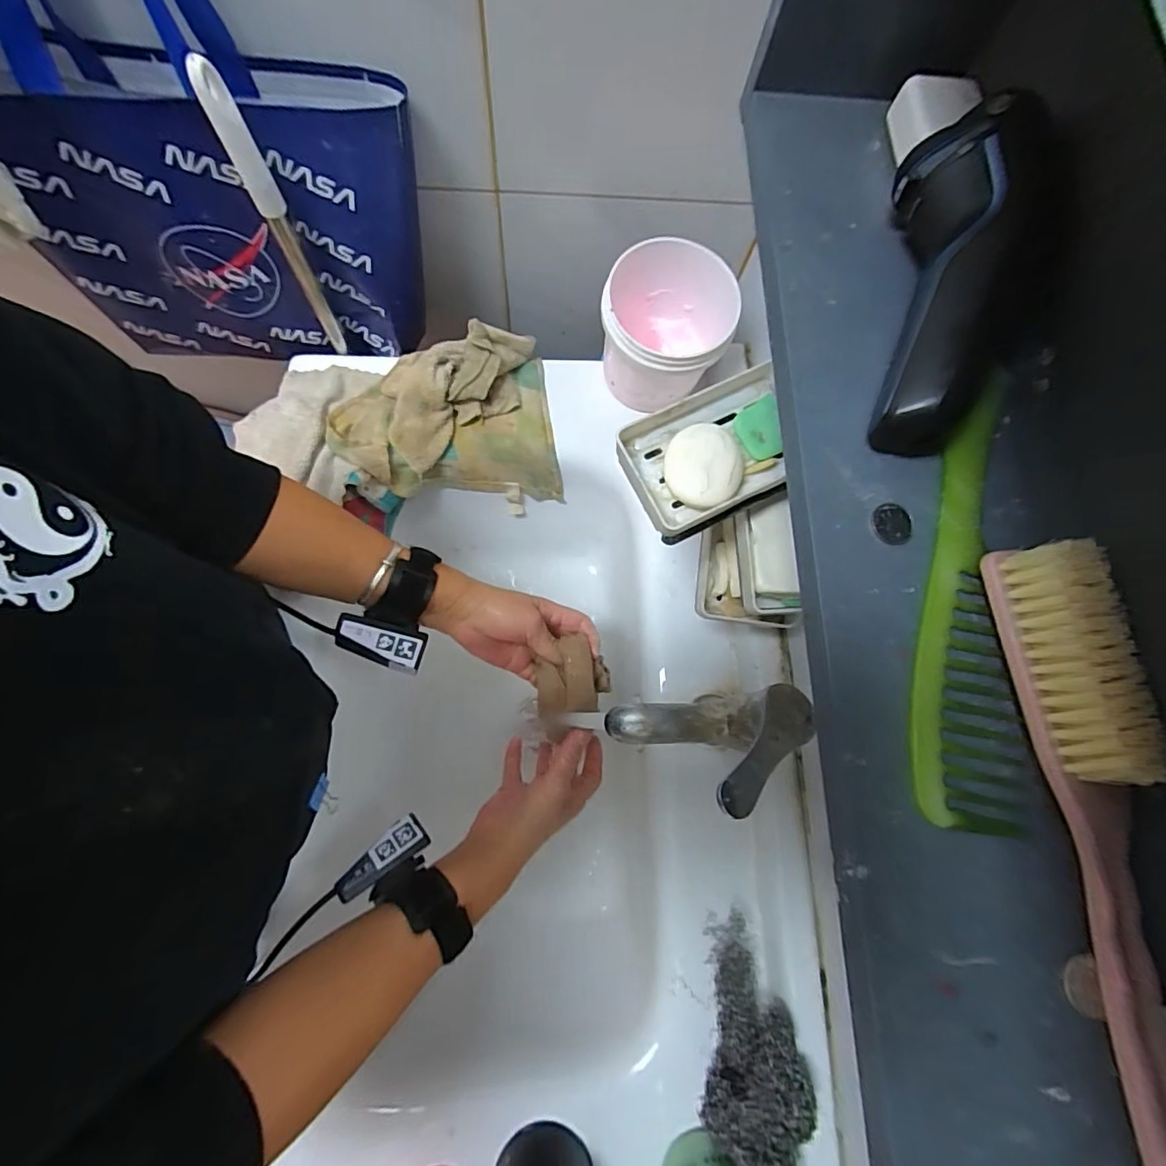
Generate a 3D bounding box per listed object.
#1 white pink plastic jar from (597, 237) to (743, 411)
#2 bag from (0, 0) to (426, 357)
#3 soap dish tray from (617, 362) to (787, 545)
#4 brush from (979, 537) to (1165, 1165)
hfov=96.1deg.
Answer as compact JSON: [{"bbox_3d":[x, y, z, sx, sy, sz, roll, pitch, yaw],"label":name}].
[{"bbox_3d":[0.083,-0.252,0.529,0.117,0.101,0.122,1,77,-4],"label":"white pink plastic jar"},{"bbox_3d":[-0.300,-0.337,0.419,0.316,0.344,0.092,-3,77,-5],"label":"bag"},{"bbox_3d":[0.089,-0.088,0.357,0.121,0.029,0.084,-24,80,-9],"label":"soap dish tray"},{"bbox_3d":[0.191,0.096,0.186,0.032,0.030,0.224,-4,77,-3],"label":"brush"}]

